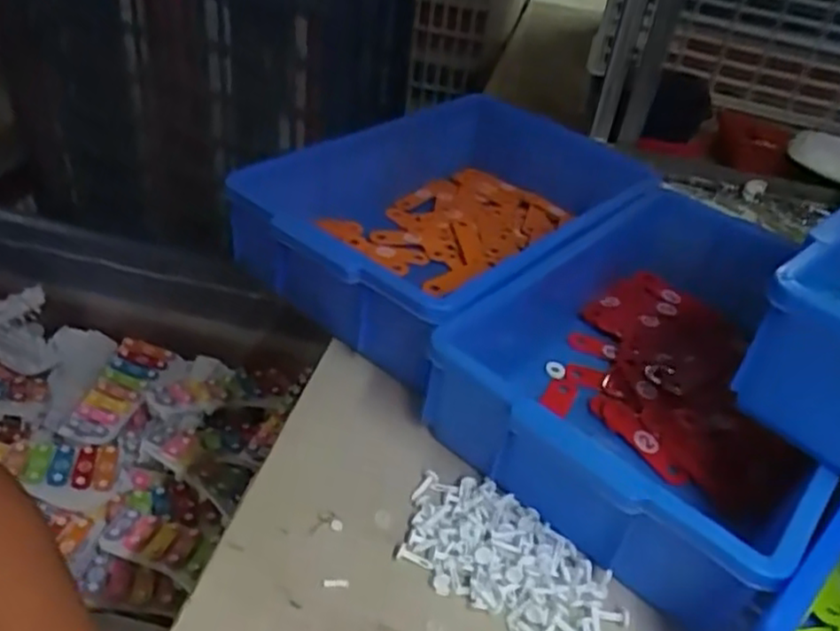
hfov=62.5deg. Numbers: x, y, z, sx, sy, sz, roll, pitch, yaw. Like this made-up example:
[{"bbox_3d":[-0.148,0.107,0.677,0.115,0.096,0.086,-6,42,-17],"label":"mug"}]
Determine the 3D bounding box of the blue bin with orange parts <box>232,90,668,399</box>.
[{"bbox_3d":[0.029,-0.090,0.638,0.237,0.099,0.339,31,43,27],"label":"blue bin with orange parts"}]

